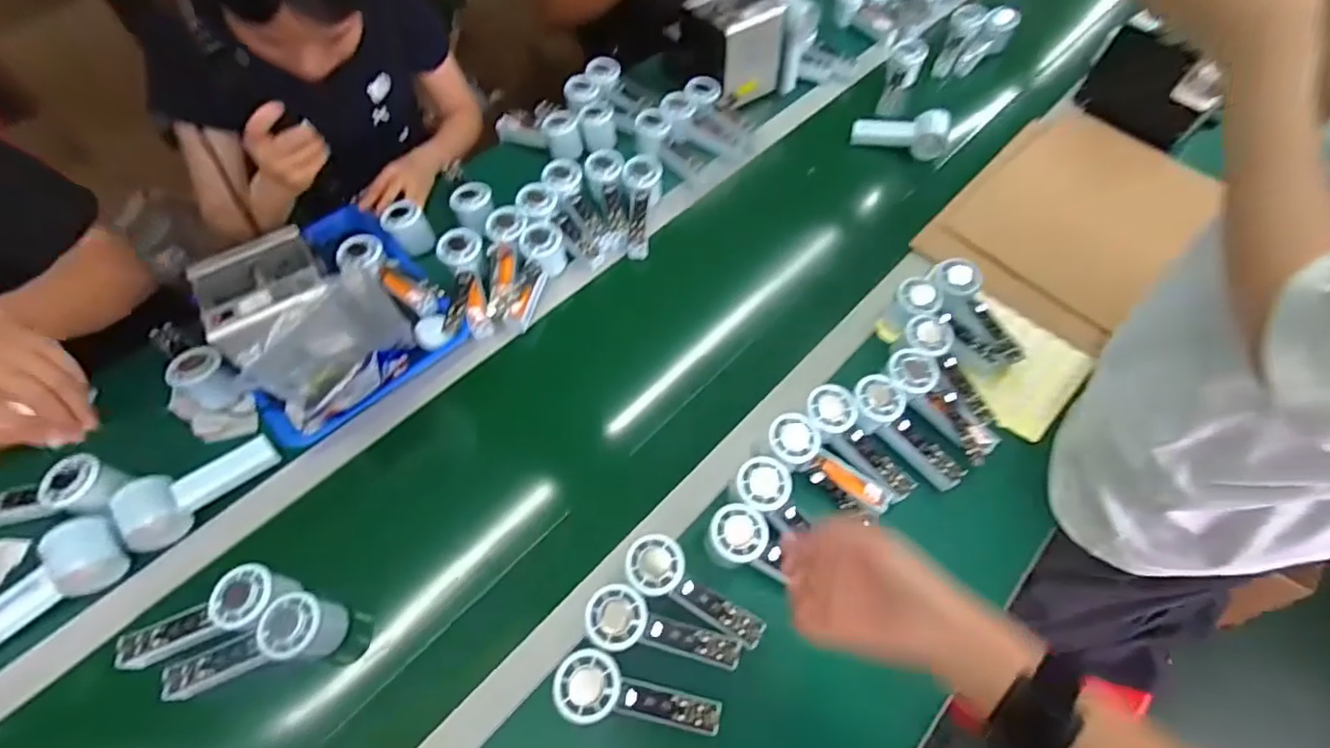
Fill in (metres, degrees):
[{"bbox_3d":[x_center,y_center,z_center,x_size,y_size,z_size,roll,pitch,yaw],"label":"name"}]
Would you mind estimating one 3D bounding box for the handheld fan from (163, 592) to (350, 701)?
[{"bbox_3d":[-0.396,0.259,0.541,0.156,0.050,0.058,-15,60,-9],"label":"handheld fan"}]

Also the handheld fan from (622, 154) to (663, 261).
[{"bbox_3d":[-0.036,-0.248,0.849,0.055,0.050,0.167,3,75,2],"label":"handheld fan"}]

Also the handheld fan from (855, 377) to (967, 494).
[{"bbox_3d":[0.281,0.068,0.660,0.060,0.034,0.150,-35,81,-19],"label":"handheld fan"}]

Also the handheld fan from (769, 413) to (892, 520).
[{"bbox_3d":[0.182,0.104,0.632,0.150,0.026,0.056,40,66,3],"label":"handheld fan"}]

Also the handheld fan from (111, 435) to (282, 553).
[{"bbox_3d":[-0.521,0.125,0.632,0.059,0.049,0.152,36,53,19],"label":"handheld fan"}]

